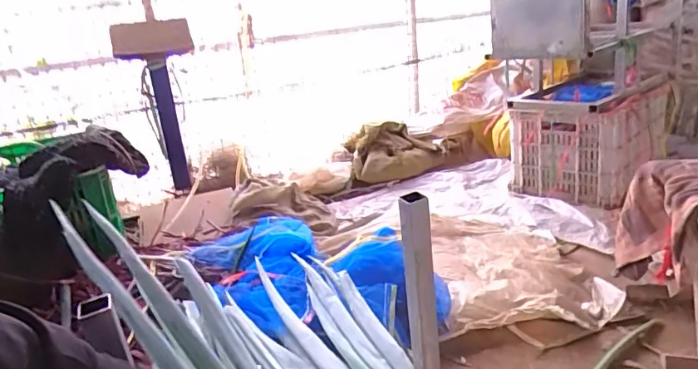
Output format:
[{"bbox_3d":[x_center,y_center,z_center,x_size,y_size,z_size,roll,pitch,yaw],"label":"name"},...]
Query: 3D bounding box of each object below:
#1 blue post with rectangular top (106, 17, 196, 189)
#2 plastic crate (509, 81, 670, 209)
[{"bbox_3d":[-0.569,-0.241,1.581,0.221,0.524,0.069,-5,21,-1],"label":"blue post with rectangular top"},{"bbox_3d":[0.845,-0.174,1.754,0.391,0.308,0.494,15,28,41],"label":"plastic crate"}]

